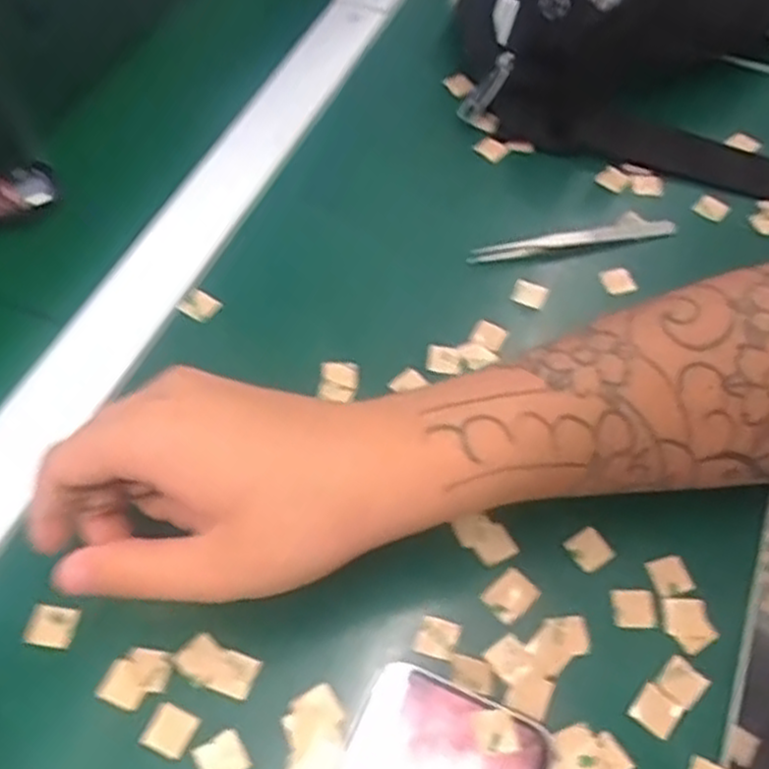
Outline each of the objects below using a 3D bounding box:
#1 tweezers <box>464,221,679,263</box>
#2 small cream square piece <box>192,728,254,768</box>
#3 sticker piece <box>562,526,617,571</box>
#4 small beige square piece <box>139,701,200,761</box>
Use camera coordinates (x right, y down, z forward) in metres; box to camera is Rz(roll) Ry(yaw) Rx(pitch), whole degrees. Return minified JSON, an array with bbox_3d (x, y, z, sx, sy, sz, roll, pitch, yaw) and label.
[{"bbox_3d":[0.104,-0.079,0.424,0.115,0.012,0.015,-11,59,-8],"label":"tweezers"},{"bbox_3d":[-0.060,0.137,0.287,0.017,0.004,0.016,-27,63,-17],"label":"small cream square piece"},{"bbox_3d":[0.088,0.071,0.336,0.016,0.004,0.017,-32,65,-11],"label":"sticker piece"},{"bbox_3d":[-0.080,0.130,0.293,0.017,0.004,0.017,21,60,12],"label":"small beige square piece"}]

